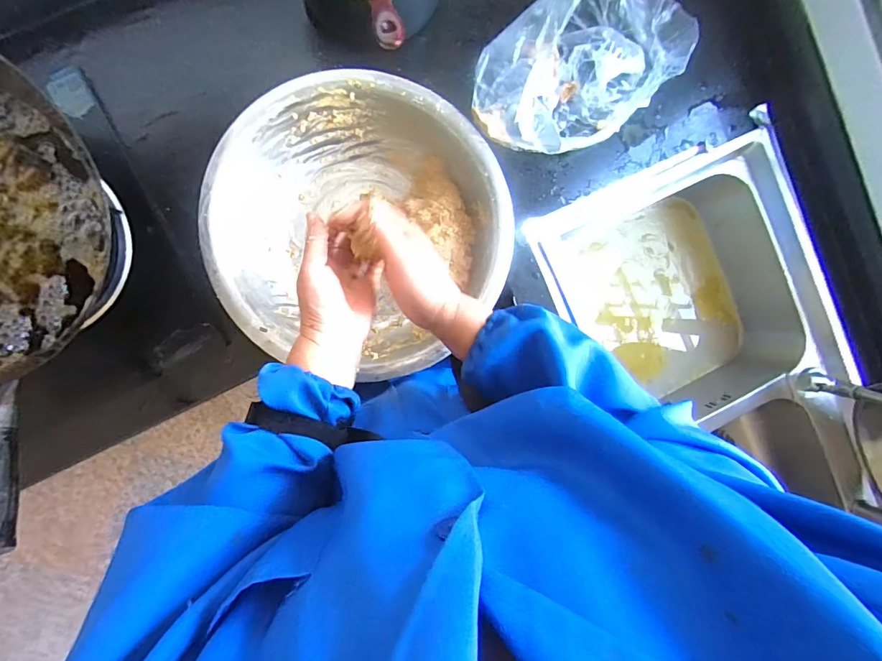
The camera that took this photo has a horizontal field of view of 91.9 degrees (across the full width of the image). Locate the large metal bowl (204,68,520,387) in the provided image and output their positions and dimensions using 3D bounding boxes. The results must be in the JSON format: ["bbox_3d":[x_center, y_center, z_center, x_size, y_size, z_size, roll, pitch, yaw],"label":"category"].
[{"bbox_3d":[-0.098,-0.133,0.562,0.358,0.102,0.339,0,94,-7],"label":"large metal bowl"}]

